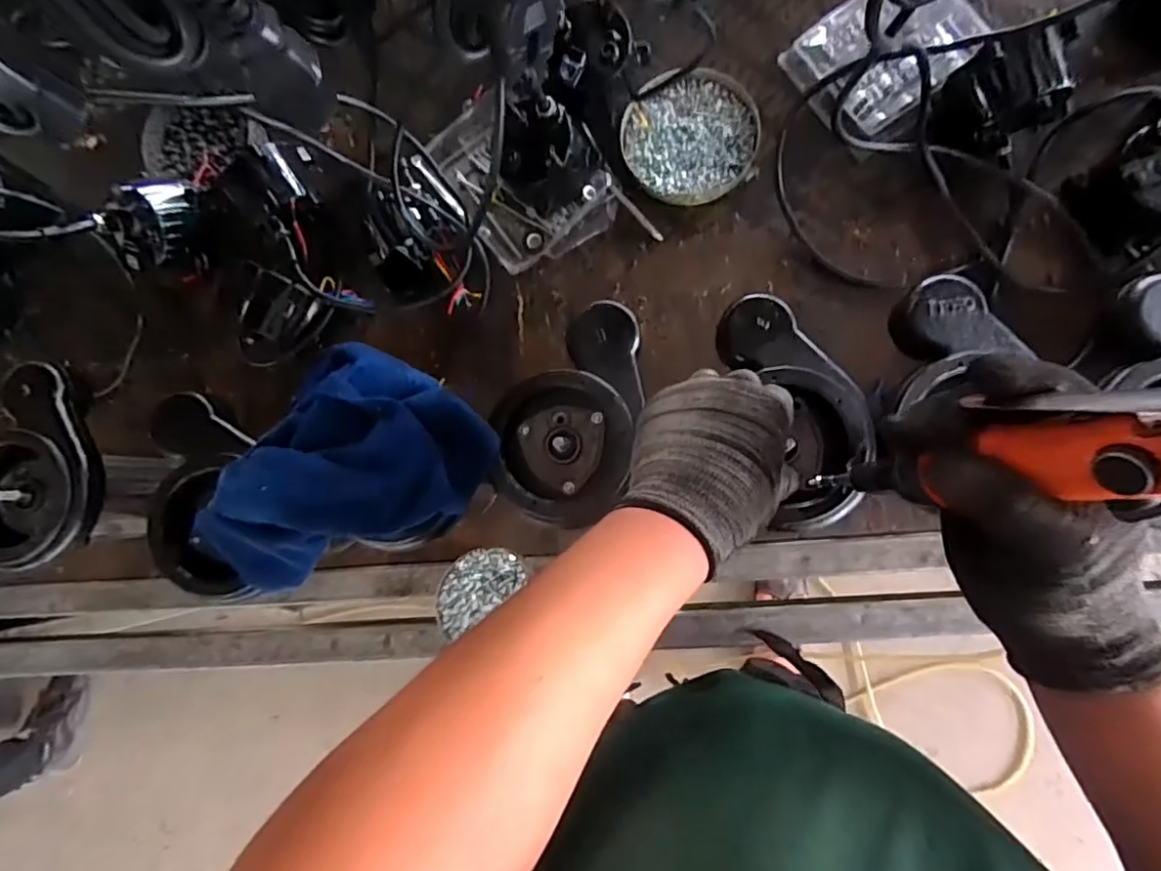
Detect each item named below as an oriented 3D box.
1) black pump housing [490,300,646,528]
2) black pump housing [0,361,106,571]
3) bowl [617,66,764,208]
[{"bbox_3d":[-0.008,-0.017,0.458,0.100,0.034,0.165,16,86,8],"label":"black pump housing"},{"bbox_3d":[-0.468,0.028,0.505,0.110,0.034,0.162,-19,82,5],"label":"black pump housing"},{"bbox_3d":[0.118,-0.318,0.641,0.137,0.019,0.142,-1,84,7],"label":"bowl"}]

